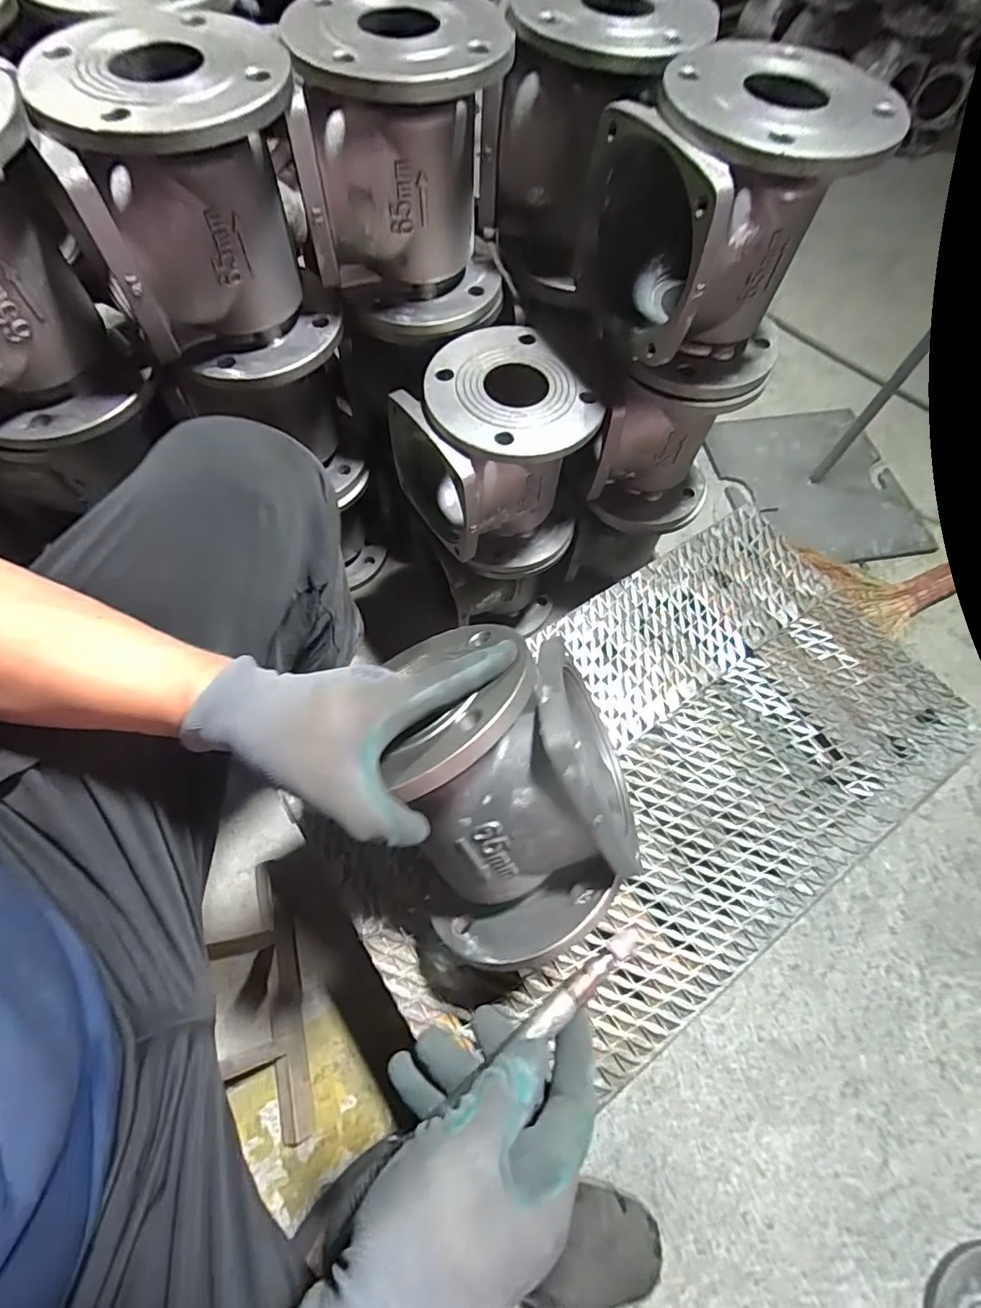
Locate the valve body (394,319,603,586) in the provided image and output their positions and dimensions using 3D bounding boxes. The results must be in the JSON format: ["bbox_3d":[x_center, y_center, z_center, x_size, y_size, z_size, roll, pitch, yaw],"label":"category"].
[{"bbox_3d":[0.009,-0.209,0.616,0.174,0.198,0.176,-38,73,-18],"label":"valve body"}]

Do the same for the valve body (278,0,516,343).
[{"bbox_3d":[-0.074,-0.435,0.504,0.172,0.191,0.169,-3,66,-5],"label":"valve body"}]

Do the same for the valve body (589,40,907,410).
[{"bbox_3d":[0.193,-0.361,0.489,0.186,0.191,0.165,-12,67,-9],"label":"valve body"}]

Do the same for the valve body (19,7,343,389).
[{"bbox_3d":[-0.229,-0.355,0.452,0.163,0.185,0.162,-21,68,-12],"label":"valve body"}]

